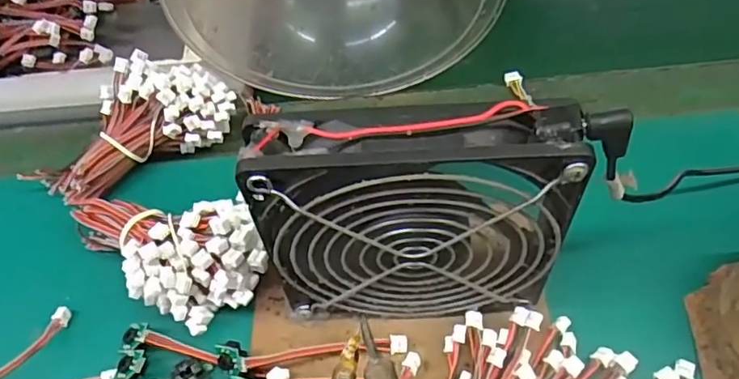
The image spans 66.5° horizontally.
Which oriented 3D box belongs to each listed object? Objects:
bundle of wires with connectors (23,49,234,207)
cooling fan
[{"bbox_3d":[-0.142,-0.034,0.332,0.122,0.043,0.052,-34,59,-2],"label":"bundle of wires with connectors"},{"bbox_3d":[0.022,0.016,0.233,0.123,0.125,0.030,-3,56,2],"label":"cooling fan"}]

